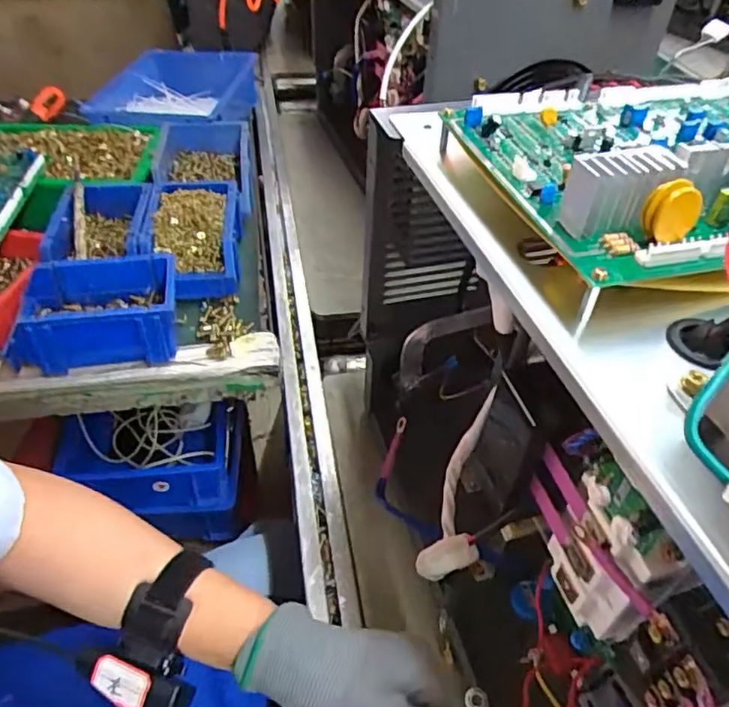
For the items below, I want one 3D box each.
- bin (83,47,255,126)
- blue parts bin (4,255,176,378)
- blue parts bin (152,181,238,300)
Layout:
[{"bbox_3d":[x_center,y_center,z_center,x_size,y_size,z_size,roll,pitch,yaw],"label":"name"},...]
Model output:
[{"bbox_3d":[-0.308,-0.395,0.980,0.213,0.103,0.289,3,44,1],"label":"bin"},{"bbox_3d":[-0.267,-0.040,0.594,0.147,0.068,0.094,-6,45,-9],"label":"blue parts bin"},{"bbox_3d":[-0.198,-0.141,0.702,0.099,0.061,0.166,-7,45,-9],"label":"blue parts bin"}]

